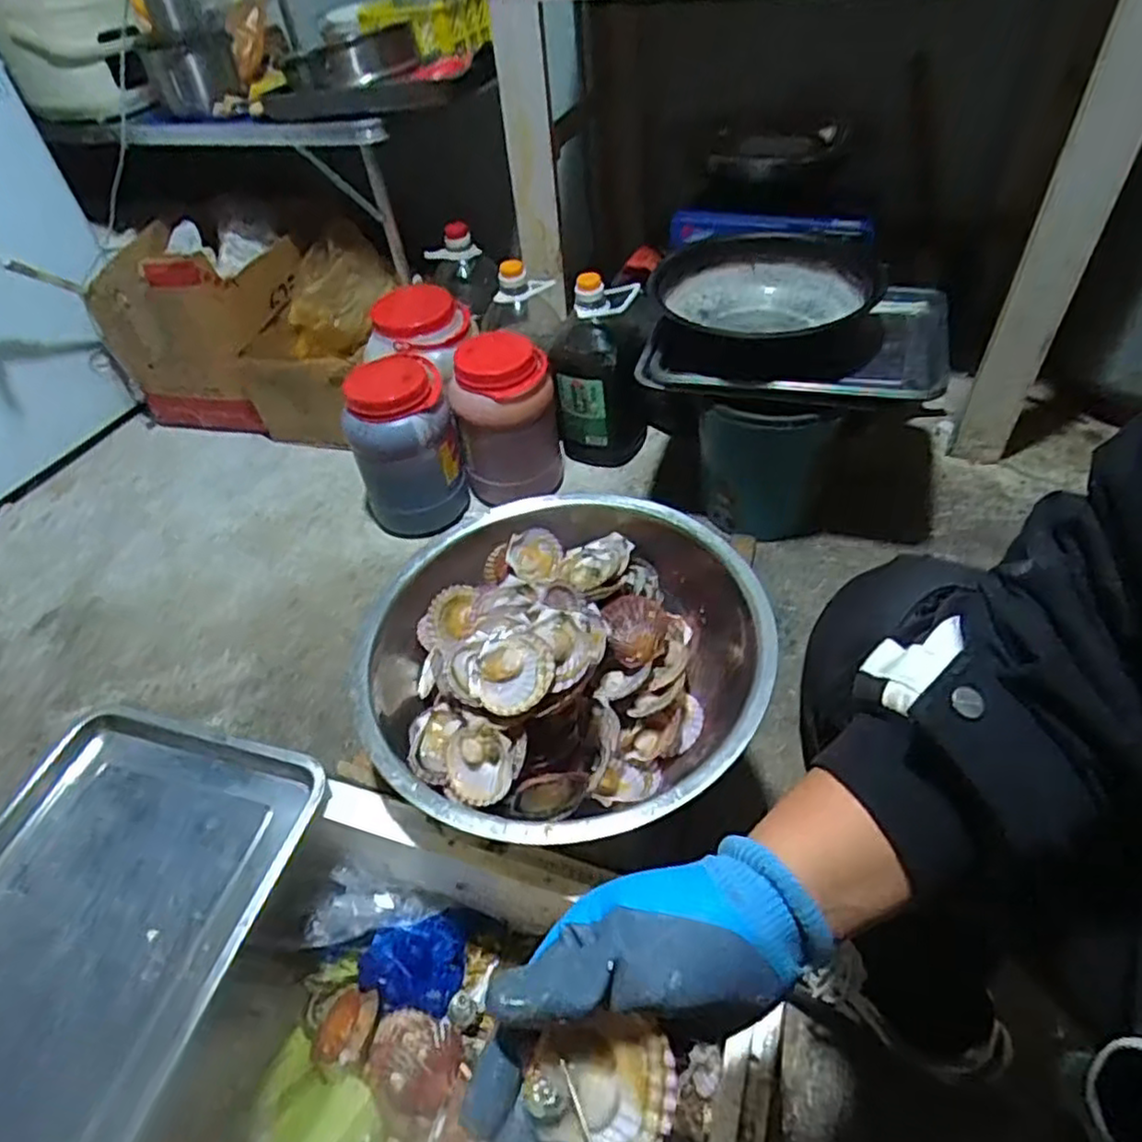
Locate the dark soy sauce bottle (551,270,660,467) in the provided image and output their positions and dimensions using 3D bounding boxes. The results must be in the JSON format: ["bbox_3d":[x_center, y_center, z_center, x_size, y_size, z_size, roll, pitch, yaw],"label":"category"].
[{"bbox_3d":[0.056,-0.349,1.282,0.156,0.313,0.120,2,47,9],"label":"dark soy sauce bottle"}]

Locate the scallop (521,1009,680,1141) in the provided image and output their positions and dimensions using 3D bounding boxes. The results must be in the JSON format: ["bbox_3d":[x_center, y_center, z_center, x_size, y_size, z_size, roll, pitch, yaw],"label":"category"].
[{"bbox_3d":[0.015,0.227,0.319,0.062,0.019,0.047,10,49,16],"label":"scallop"}]

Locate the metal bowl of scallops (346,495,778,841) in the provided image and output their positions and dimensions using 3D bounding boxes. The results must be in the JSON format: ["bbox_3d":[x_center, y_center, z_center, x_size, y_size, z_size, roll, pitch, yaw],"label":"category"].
[{"bbox_3d":[-0.009,0.077,0.665,0.359,0.138,0.362,-4,46,4],"label":"metal bowl of scallops"}]

